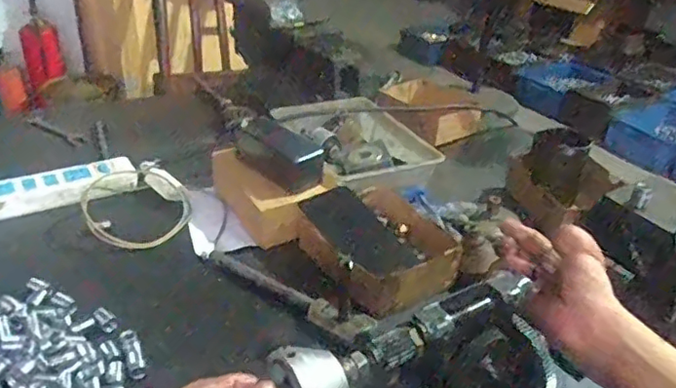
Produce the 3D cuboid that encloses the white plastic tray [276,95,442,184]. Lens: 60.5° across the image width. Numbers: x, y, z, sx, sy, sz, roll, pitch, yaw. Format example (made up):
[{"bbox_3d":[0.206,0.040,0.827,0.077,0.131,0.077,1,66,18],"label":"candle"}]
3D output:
[{"bbox_3d":[0.024,-0.082,0.862,0.168,0.031,0.262,-13,34,-26],"label":"white plastic tray"}]

